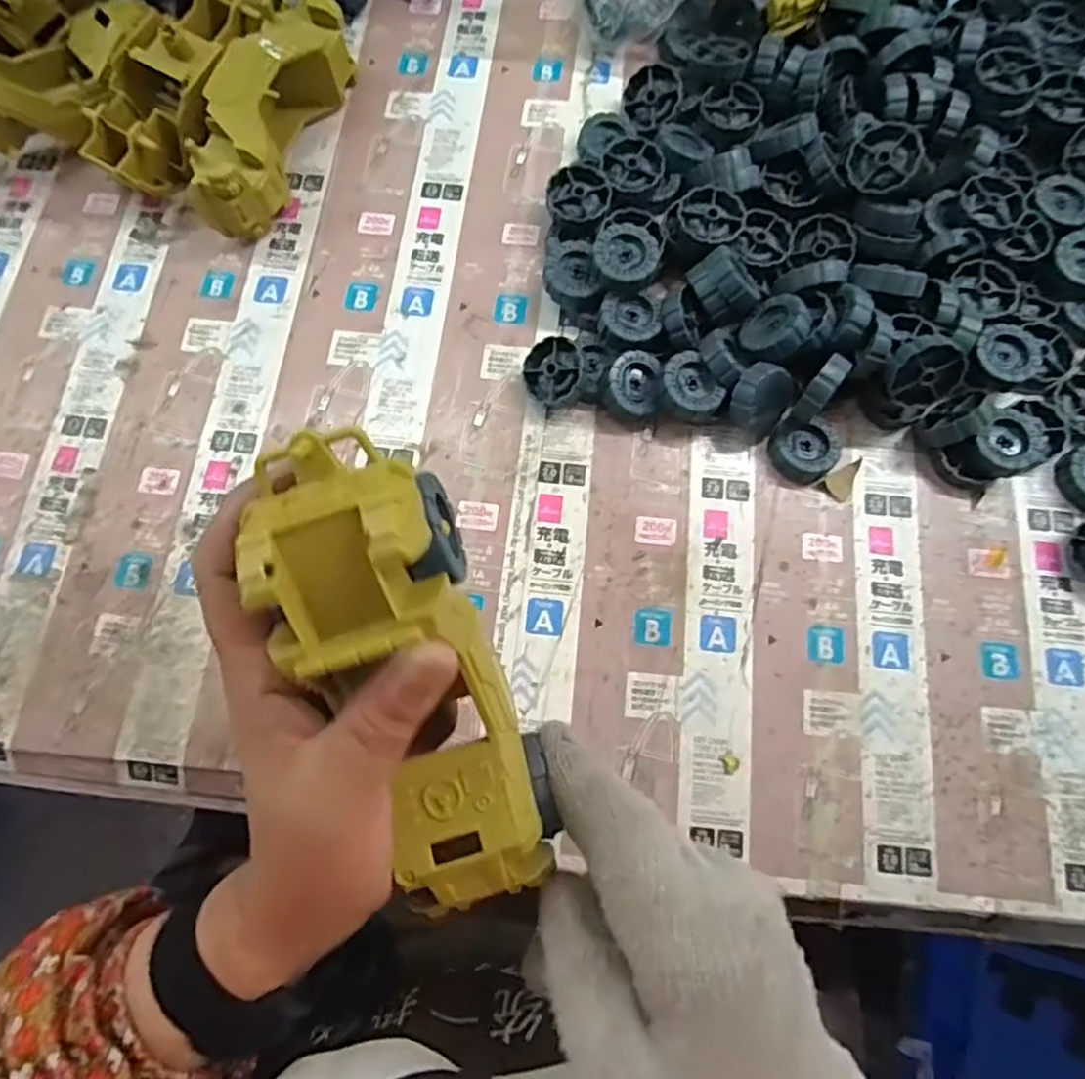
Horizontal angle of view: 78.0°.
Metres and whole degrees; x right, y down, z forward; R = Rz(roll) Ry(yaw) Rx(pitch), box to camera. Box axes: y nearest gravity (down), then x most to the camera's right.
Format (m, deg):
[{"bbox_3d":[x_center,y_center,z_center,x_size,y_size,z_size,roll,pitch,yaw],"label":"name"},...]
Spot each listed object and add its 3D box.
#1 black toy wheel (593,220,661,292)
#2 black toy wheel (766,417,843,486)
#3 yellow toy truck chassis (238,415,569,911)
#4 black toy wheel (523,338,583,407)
[{"bbox_3d":[0.049,-0.164,0.391,0.037,0.018,0.034,0,76,0],"label":"black toy wheel"},{"bbox_3d":[0.153,-0.054,0.389,0.038,0.013,0.043,29,78,7],"label":"black toy wheel"},{"bbox_3d":[-0.040,0.049,0.221,0.059,0.051,0.166,-22,110,-5],"label":"yellow toy truck chassis"},{"bbox_3d":[0.008,-0.097,0.392,0.038,0.013,0.037,-12,82,26],"label":"black toy wheel"}]

